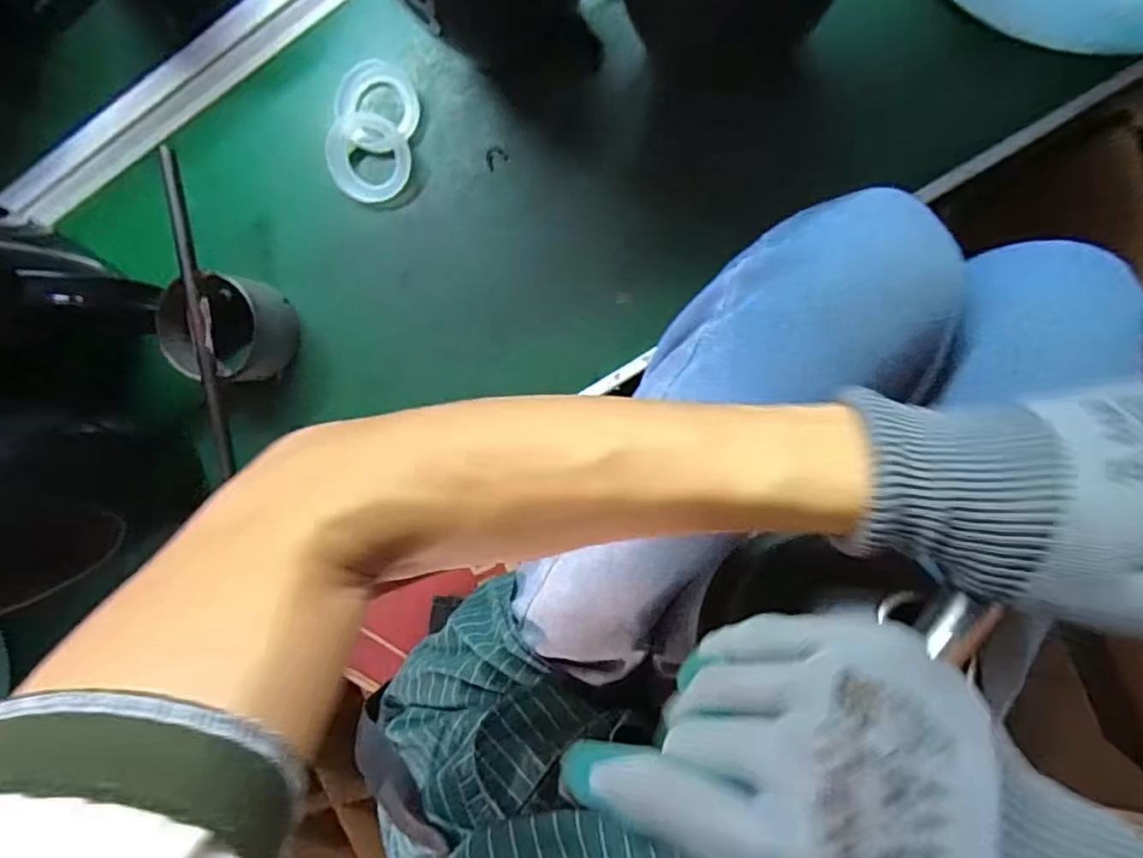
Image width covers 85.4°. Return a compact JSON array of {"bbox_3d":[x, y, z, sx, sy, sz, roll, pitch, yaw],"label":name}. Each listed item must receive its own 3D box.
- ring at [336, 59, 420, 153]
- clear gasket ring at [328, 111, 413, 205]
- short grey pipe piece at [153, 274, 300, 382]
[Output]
[{"bbox_3d":[-0.138,-0.228,0.438,0.063,0.007,0.057,36,99,4],"label":"ring"},{"bbox_3d":[-0.146,-0.194,0.444,0.059,0.014,0.056,1,95,8],"label":"clear gasket ring"},{"bbox_3d":[-0.247,-0.070,0.450,0.070,0.062,0.074,-2,95,8],"label":"short grey pipe piece"}]

